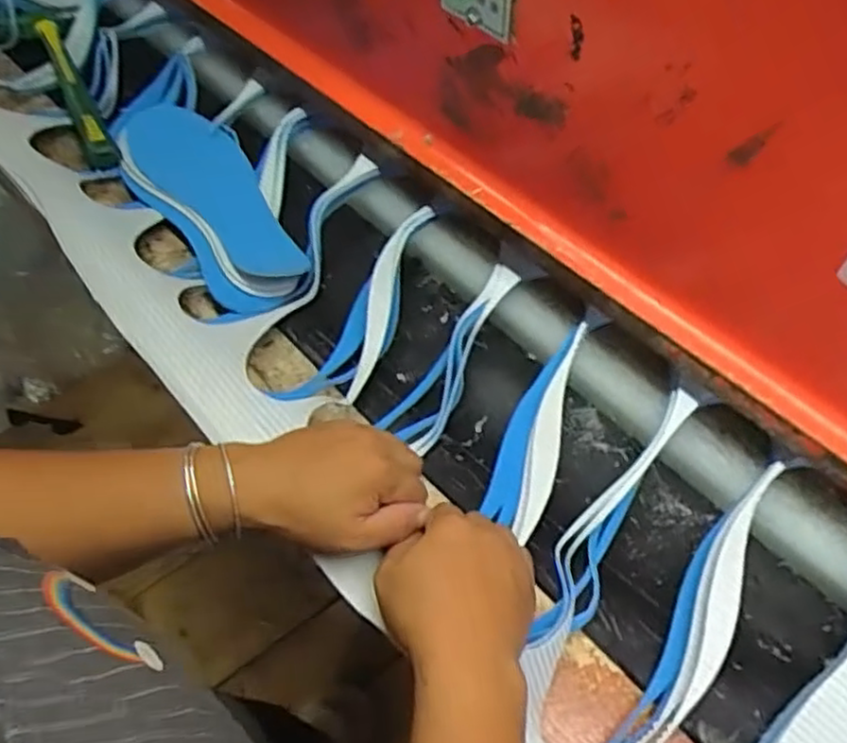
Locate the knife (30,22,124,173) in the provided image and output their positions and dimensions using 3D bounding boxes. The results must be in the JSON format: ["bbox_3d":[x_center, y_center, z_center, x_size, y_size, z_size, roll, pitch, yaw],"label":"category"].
[{"bbox_3d":[-0.353,-0.281,0.720,0.028,0.032,0.234,-27,59,-14],"label":"knife"}]

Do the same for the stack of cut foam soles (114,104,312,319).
[{"bbox_3d":[-0.201,-0.159,0.661,0.107,0.049,0.272,-28,60,-14],"label":"stack of cut foam soles"}]

